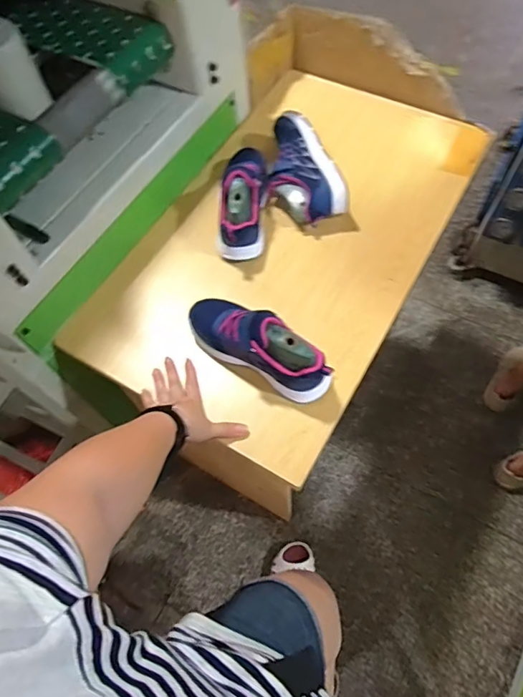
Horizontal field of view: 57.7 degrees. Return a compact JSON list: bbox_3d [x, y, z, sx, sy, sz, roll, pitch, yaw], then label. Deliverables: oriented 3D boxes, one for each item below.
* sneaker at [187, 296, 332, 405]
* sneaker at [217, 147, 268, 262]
[{"bbox_3d":[-0.012,-0.008,0.702,0.243,0.108,0.079,33,69,19],"label":"sneaker"},{"bbox_3d":[-0.032,-0.280,0.843,0.077,0.112,0.245,3,63,5],"label":"sneaker"}]

